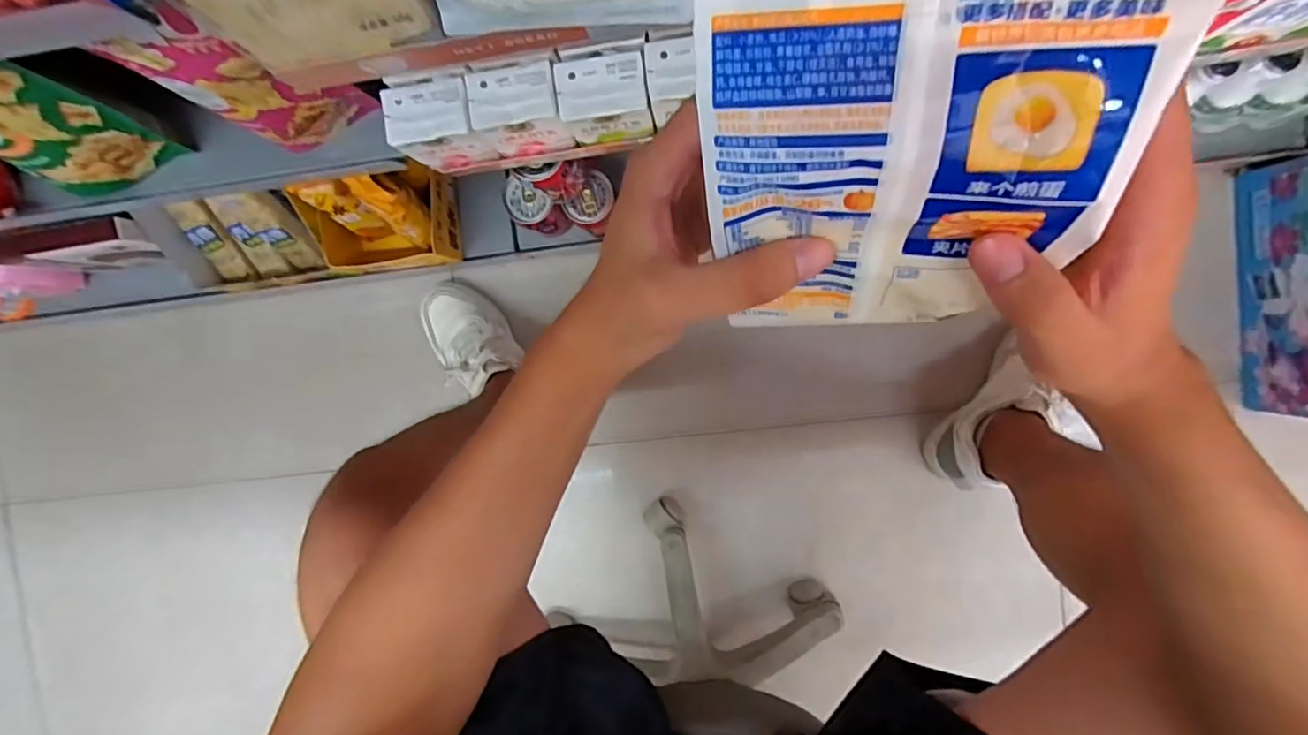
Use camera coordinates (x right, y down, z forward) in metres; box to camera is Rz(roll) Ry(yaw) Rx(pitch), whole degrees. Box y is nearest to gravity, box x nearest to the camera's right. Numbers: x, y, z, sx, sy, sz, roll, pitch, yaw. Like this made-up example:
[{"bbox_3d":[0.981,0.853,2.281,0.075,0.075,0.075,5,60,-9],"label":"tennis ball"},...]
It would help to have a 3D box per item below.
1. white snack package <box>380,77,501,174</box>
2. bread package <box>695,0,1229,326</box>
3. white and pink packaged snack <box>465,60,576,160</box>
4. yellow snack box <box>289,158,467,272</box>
[{"bbox_3d":[-0.168,-0.194,0.475,0.069,0.075,0.046,-11,93,6],"label":"white snack package"},{"bbox_3d":[0.078,-0.054,0.190,0.115,0.158,0.022,5,58,15],"label":"bread package"},{"bbox_3d":[-0.103,-0.203,0.466,0.064,0.069,0.044,-8,93,6],"label":"white and pink packaged snack"},{"bbox_3d":[-0.315,-0.156,0.660,0.158,0.172,0.096,-14,93,6],"label":"yellow snack box"}]

